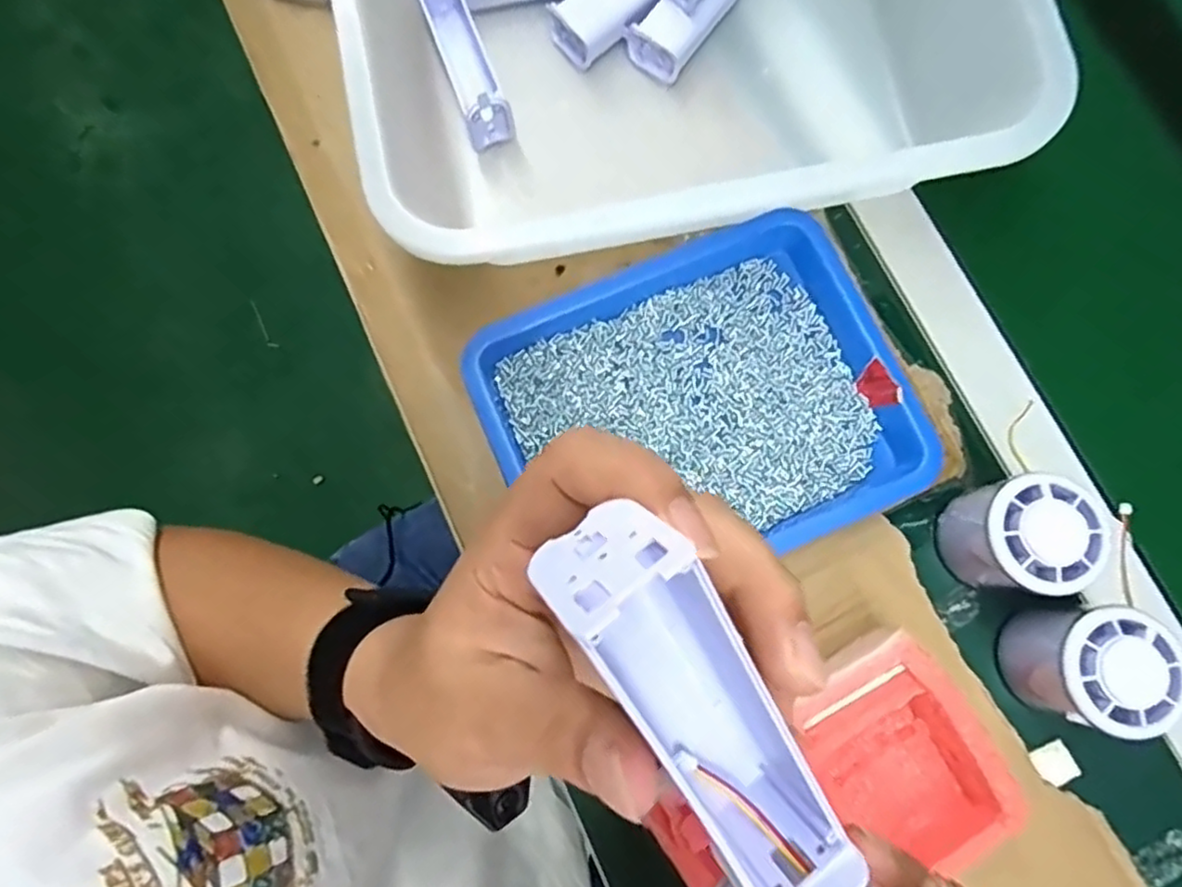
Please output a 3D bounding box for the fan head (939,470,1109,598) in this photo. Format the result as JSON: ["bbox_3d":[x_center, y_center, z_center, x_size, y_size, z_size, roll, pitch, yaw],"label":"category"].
[{"bbox_3d":[0.219,0.047,0.345,0.055,0.051,0.055,-8,79,-2],"label":"fan head"}]

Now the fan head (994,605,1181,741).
[{"bbox_3d":[0.246,0.110,0.332,0.056,0.054,0.056,0,79,0],"label":"fan head"}]

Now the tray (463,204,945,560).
[{"bbox_3d":[0.061,-0.022,0.373,0.220,0.024,0.181,-24,80,-5],"label":"tray"}]

